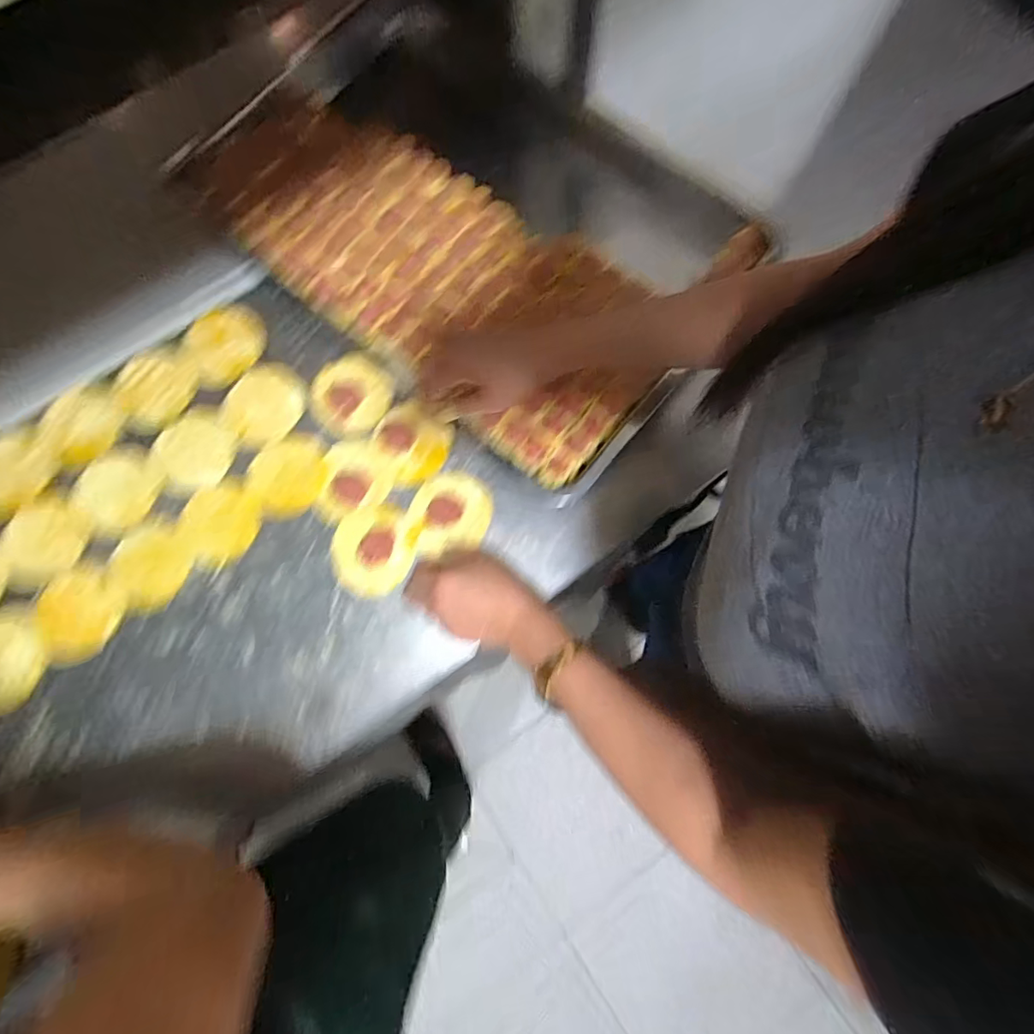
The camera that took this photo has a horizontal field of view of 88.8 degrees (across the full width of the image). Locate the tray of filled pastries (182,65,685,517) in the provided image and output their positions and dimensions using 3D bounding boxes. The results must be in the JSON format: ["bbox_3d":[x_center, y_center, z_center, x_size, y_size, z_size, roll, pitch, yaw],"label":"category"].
[{"bbox_3d":[-0.041,-0.328,0.581,0.548,0.029,0.372,40,80,10],"label":"tray of filled pastries"}]

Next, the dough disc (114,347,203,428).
[{"bbox_3d":[-0.396,-0.142,0.579,0.082,0.006,0.082,0,76,1],"label":"dough disc"}]

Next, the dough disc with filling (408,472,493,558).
[{"bbox_3d":[-0.066,-0.006,0.531,0.080,0.011,0.077,0,76,1],"label":"dough disc with filling"}]

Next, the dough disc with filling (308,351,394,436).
[{"bbox_3d":[-0.179,-0.133,0.564,0.081,0.007,0.090,35,96,2],"label":"dough disc with filling"}]

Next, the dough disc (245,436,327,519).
[{"bbox_3d":[-0.243,-0.043,0.556,0.085,0.007,0.074,-43,79,-9],"label":"dough disc"}]

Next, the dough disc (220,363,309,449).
[{"bbox_3d":[-0.270,-0.121,0.565,0.072,0.015,0.091,39,80,10],"label":"dough disc"}]

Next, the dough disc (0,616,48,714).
[{"bbox_3d":[-0.505,0.146,0.514,0.084,0.004,0.084,0,76,1],"label":"dough disc"}]

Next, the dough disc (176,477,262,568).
[{"bbox_3d":[-0.309,0.006,0.544,0.079,0.004,0.081,0,76,1],"label":"dough disc"}]

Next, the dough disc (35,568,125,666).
[{"bbox_3d":[-0.435,0.098,0.521,0.085,0.005,0.083,0,76,1],"label":"dough disc"}]

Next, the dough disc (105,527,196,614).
[{"bbox_3d":[-0.372,0.052,0.531,0.076,0.005,0.080,0,76,1],"label":"dough disc"}]

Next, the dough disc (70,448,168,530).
[{"bbox_3d":[-0.415,-0.029,0.549,0.078,0.004,0.084,0,76,1],"label":"dough disc"}]

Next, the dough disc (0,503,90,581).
[{"bbox_3d":[-0.483,0.025,0.539,0.091,0.006,0.076,-15,76,-3],"label":"dough disc"}]

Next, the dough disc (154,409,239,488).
[{"bbox_3d":[-0.340,-0.070,0.558,0.076,0.008,0.078,0,76,1],"label":"dough disc"}]

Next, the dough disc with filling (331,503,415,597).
[{"bbox_3d":[-0.146,0.033,0.533,0.079,0.009,0.088,-15,76,-3],"label":"dough disc with filling"}]

